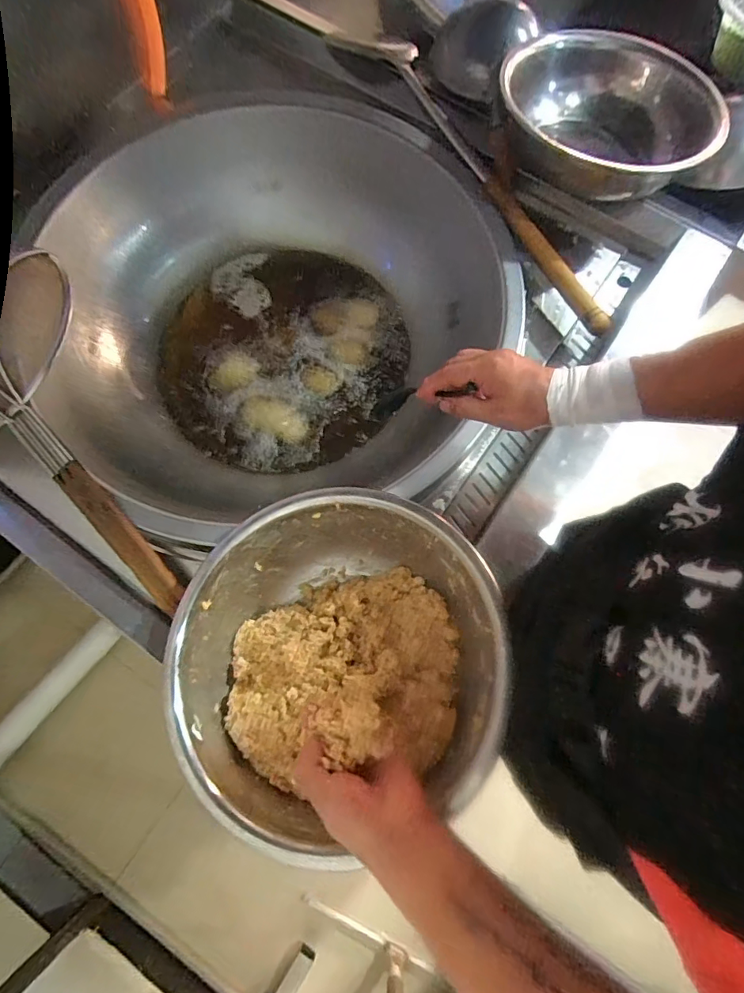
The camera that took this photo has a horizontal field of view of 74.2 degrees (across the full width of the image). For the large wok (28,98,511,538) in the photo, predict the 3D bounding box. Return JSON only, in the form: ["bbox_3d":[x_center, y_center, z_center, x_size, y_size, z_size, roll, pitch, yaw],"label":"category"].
[{"bbox_3d":[-0.159,-0.330,0.837,0.700,0.190,0.665,0,74,0],"label":"large wok"}]

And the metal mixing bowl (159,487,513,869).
[{"bbox_3d":[-0.041,0.178,0.570,0.332,0.139,0.350,0,74,0],"label":"metal mixing bowl"}]

